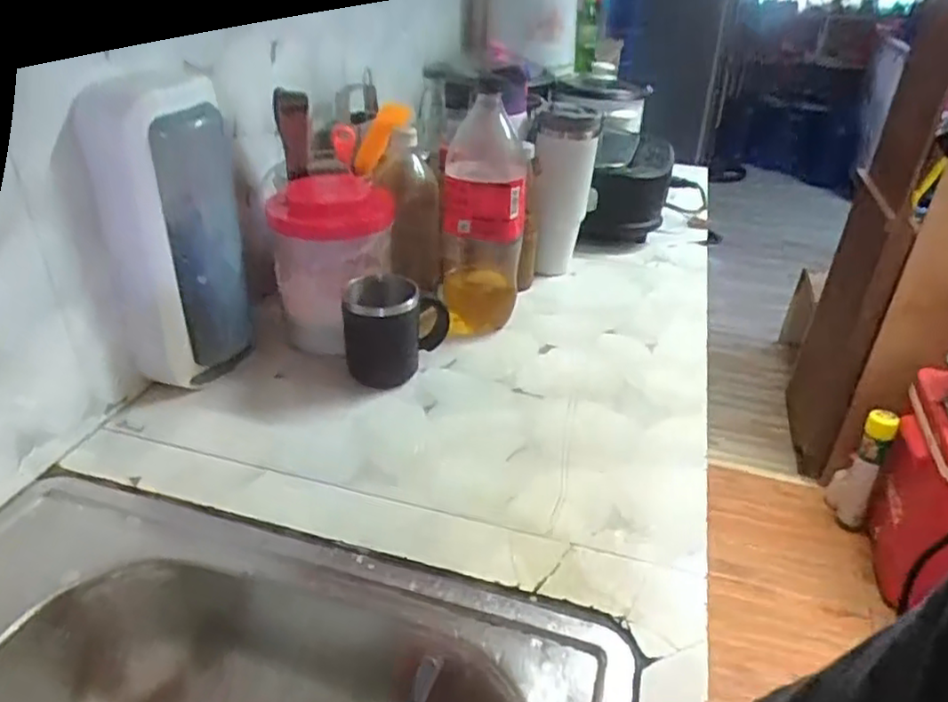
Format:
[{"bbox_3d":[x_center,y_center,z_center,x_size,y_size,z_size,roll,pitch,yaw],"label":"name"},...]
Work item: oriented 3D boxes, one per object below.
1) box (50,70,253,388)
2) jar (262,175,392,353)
[{"bbox_3d":[-0.326,-0.120,0.713,0.149,0.320,0.126,-10,35,-17],"label":"box"},{"bbox_3d":[-0.168,-0.104,0.822,0.141,0.174,0.158,-1,33,-5],"label":"jar"}]

